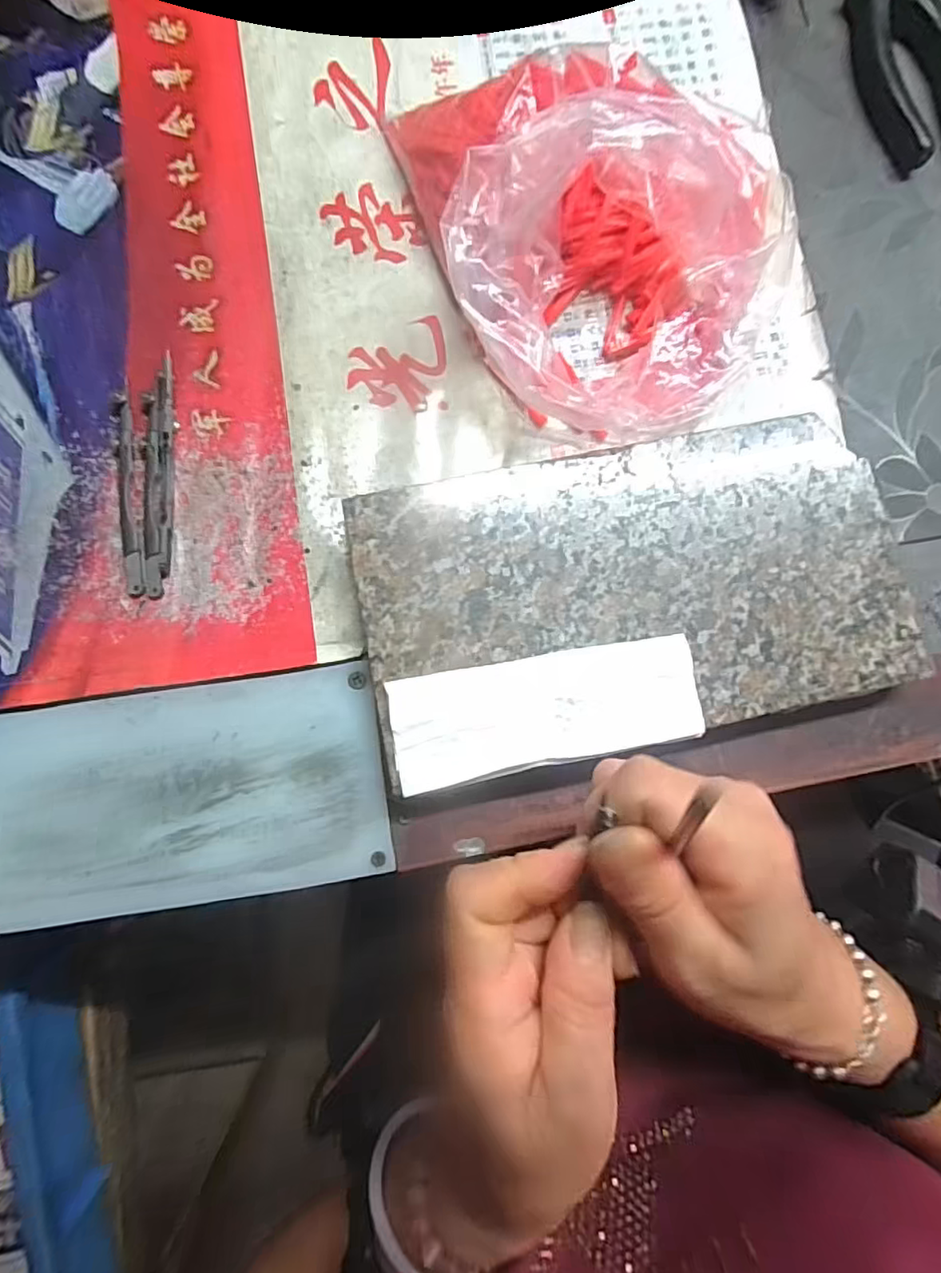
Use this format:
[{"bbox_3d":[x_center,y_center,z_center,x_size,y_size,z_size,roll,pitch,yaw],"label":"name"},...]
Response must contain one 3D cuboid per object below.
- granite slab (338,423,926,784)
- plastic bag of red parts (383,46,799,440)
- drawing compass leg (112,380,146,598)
[{"bbox_3d":[0.072,-0.021,0.269,0.237,0.026,0.126,-11,84,-4],"label":"granite slab"},{"bbox_3d":[0.058,-0.187,0.271,0.161,0.064,0.179,-11,84,-4],"label":"plastic bag of red parts"},{"bbox_3d":[-0.164,-0.070,0.278,0.010,0.004,0.102,-8,83,-3],"label":"drawing compass leg"}]

